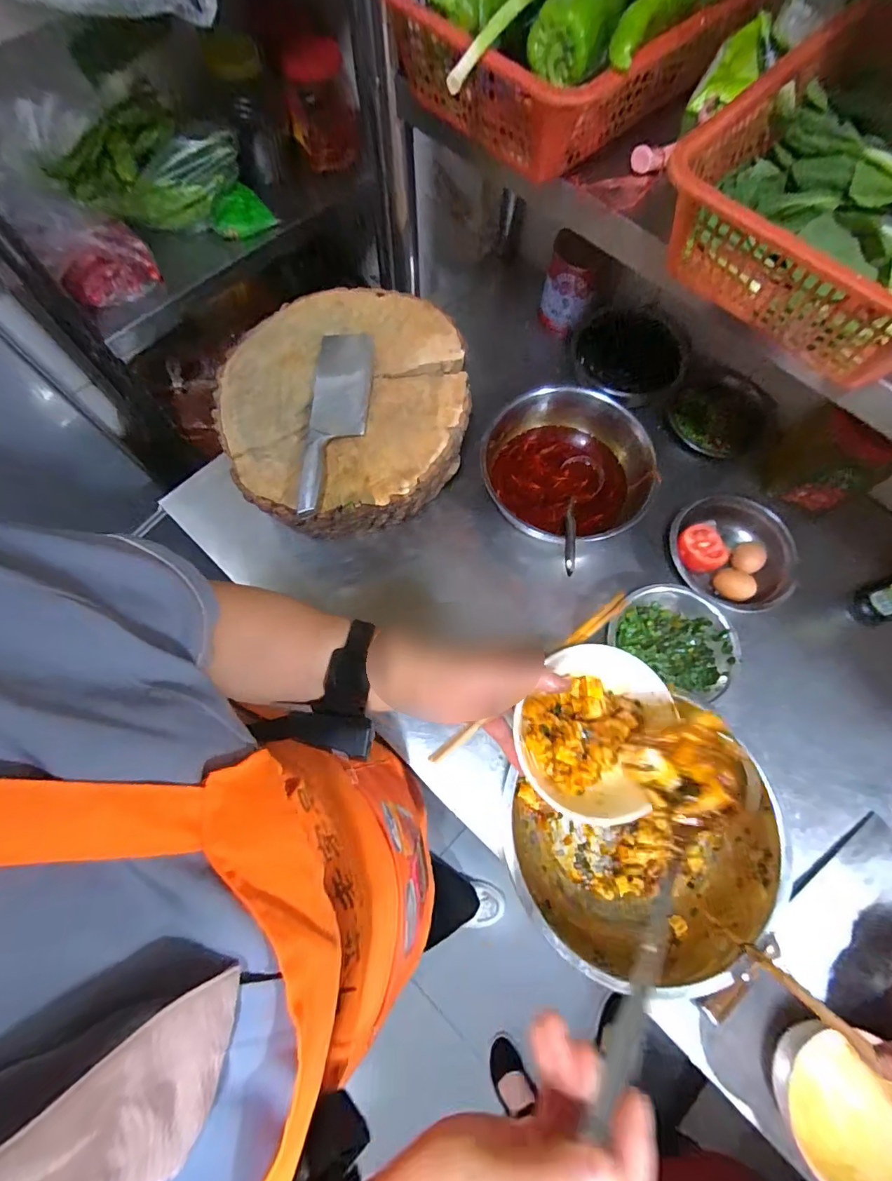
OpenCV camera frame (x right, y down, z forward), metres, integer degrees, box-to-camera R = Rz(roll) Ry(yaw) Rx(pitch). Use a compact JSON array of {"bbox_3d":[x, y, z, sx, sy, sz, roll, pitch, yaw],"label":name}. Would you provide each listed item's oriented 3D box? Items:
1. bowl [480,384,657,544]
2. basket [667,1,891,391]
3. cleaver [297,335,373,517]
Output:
[{"bbox_3d":[0.183,-0.185,0.710,0.232,0.084,0.241,1,73,-2],"label":"bowl"},{"bbox_3d":[0.369,-0.340,0.402,0.254,0.083,0.354,44,76,10],"label":"basket"},{"bbox_3d":[-0.147,-0.234,0.633,0.079,0.022,0.292,3,73,-1],"label":"cleaver"}]

